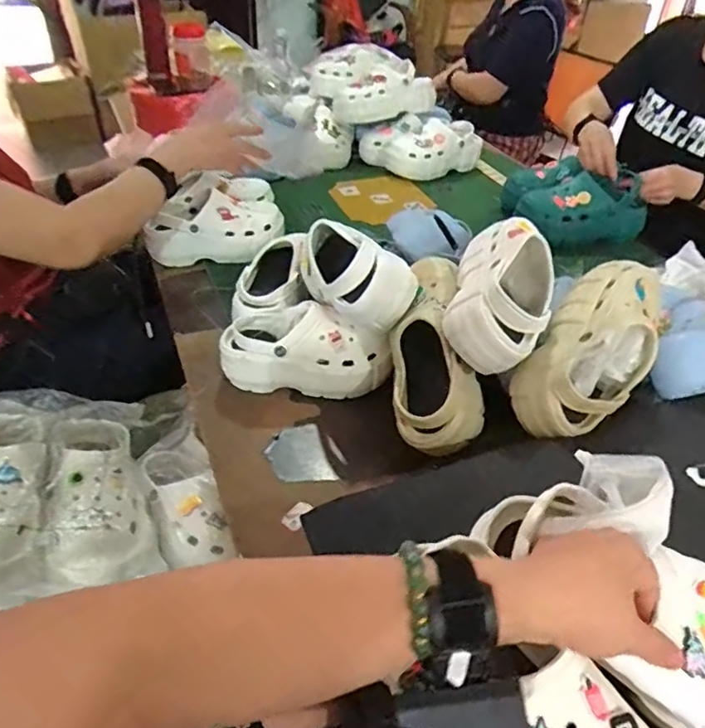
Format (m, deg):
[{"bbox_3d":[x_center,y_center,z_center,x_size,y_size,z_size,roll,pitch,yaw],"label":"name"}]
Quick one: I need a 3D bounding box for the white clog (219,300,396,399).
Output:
[{"bbox_3d":[-0.064,-0.027,0.814,0.235,0.099,0.101,4,40,3],"label":"white clog"}]

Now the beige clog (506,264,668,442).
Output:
[{"bbox_3d":[0.286,-0.029,0.674,0.124,0.091,0.259,27,70,28],"label":"beige clog"}]

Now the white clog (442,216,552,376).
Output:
[{"bbox_3d":[0.188,-0.089,0.726,0.128,0.097,0.224,-21,30,47],"label":"white clog"}]

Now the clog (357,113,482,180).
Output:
[{"bbox_3d":[0.176,-0.546,1.457,0.307,0.115,0.126,0,39,-2],"label":"clog"}]

